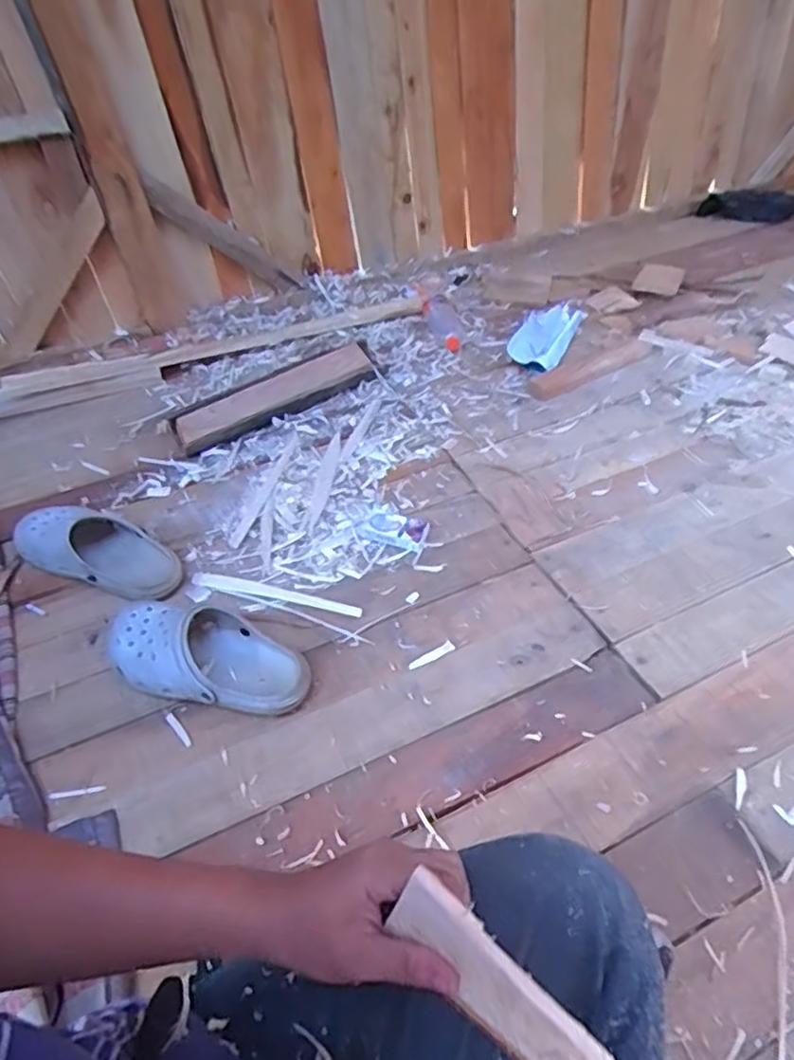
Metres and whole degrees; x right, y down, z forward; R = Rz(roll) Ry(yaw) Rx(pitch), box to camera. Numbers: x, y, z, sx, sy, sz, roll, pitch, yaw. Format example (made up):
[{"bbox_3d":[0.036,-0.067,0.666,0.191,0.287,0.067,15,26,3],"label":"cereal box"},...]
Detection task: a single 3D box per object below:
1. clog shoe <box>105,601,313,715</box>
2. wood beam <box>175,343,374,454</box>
[{"bbox_3d":[-0.250,0.152,0.818,0.294,0.073,0.119,10,47,16],"label":"clog shoe"},{"bbox_3d":[-0.227,-0.254,1.227,0.397,0.052,0.079,-31,50,-23],"label":"wood beam"}]

